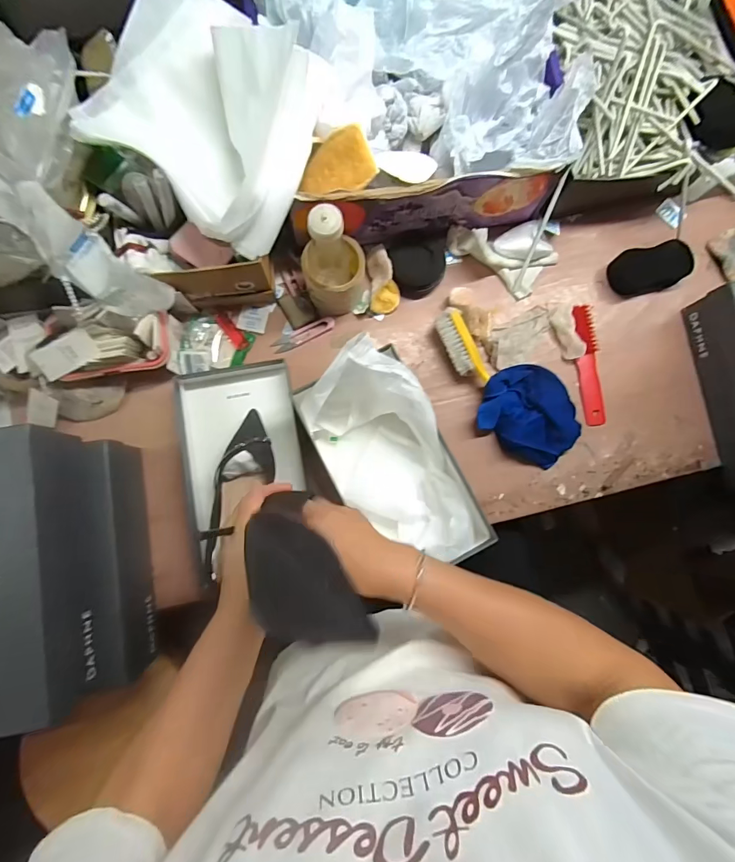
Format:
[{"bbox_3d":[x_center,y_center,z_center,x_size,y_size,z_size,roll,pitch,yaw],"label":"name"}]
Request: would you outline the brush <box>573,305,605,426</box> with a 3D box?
[{"bbox_3d":[0.346,-0.102,0.648,0.034,0.022,0.184,-6,83,-3],"label":"brush"}]

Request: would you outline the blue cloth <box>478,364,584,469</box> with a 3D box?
[{"bbox_3d":[0.249,-0.031,0.625,0.152,0.037,0.135,36,83,2],"label":"blue cloth"}]

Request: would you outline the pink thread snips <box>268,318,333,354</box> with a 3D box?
[{"bbox_3d":[-0.099,-0.150,0.649,0.101,0.007,0.026,-27,85,-6],"label":"pink thread snips"}]

